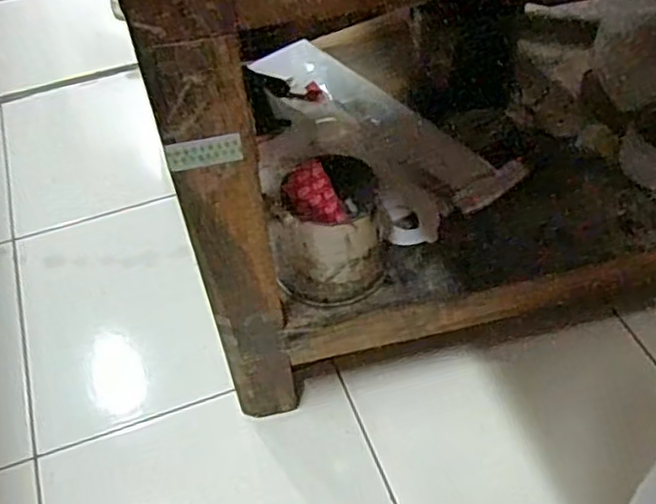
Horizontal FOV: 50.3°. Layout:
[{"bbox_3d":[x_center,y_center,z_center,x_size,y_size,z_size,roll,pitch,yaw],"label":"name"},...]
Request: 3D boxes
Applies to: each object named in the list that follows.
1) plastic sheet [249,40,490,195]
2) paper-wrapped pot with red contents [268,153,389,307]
[{"bbox_3d":[0.044,-0.156,0.758,0.071,0.006,0.311,-35,56,-24],"label":"plastic sheet"},{"bbox_3d":[0.000,-0.017,0.583,0.091,0.100,0.084,-2,49,2],"label":"paper-wrapped pot with red contents"}]

